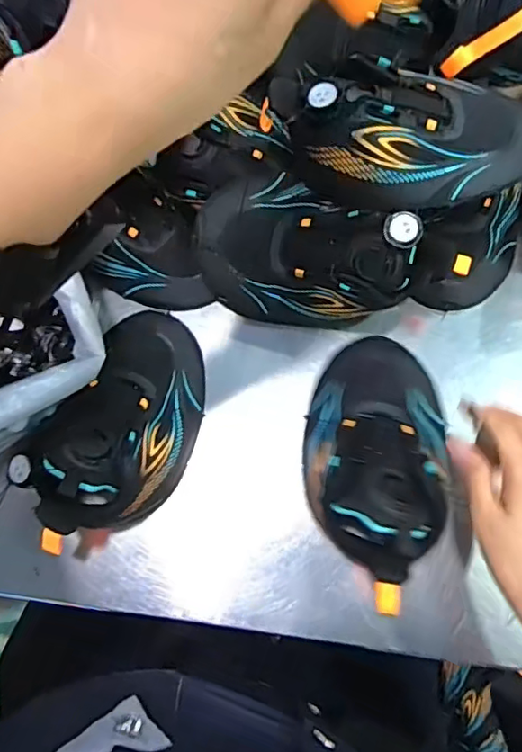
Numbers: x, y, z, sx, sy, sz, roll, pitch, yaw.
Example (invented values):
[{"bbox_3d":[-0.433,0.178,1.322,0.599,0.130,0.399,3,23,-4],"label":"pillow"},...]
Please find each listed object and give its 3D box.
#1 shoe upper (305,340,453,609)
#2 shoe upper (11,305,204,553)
[{"bbox_3d":[0.090,0.061,0.441,0.110,0.088,0.212,4,76,3],"label":"shoe upper"},{"bbox_3d":[-0.107,0.031,0.448,0.102,0.083,0.192,16,77,6],"label":"shoe upper"}]

